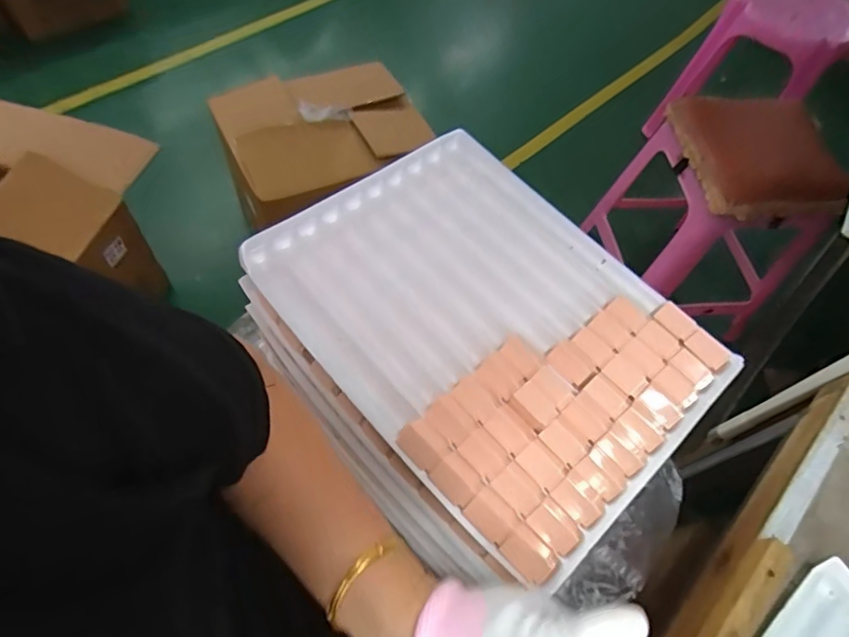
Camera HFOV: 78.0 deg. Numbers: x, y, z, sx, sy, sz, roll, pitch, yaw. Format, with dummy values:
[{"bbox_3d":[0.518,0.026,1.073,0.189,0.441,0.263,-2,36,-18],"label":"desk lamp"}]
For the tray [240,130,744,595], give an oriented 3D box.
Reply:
[{"bbox_3d":[0.058,-0.007,0.493,0.295,0.033,0.386,-37,69,-24],"label":"tray"}]

